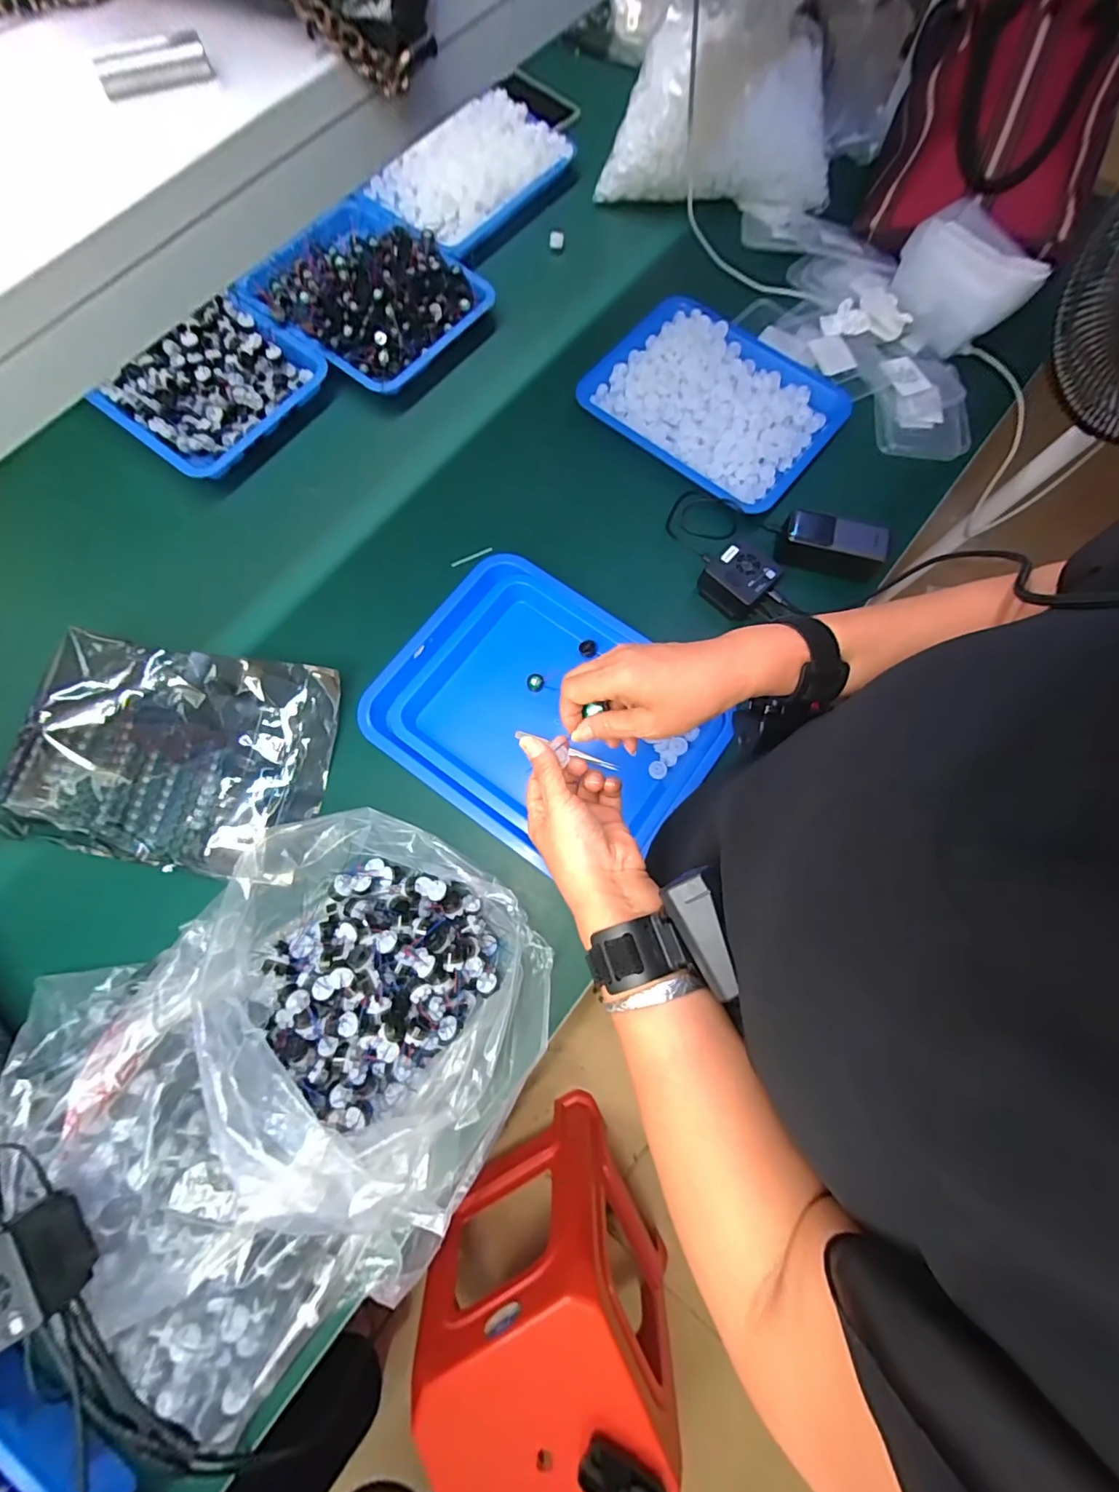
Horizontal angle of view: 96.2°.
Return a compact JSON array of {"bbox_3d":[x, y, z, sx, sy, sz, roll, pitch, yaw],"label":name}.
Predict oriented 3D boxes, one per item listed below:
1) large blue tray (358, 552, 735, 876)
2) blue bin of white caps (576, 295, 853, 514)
[{"bbox_3d":[-0.022,-0.040,0.609,0.383,0.062,0.297,35,78,7],"label":"large blue tray"},{"bbox_3d":[0.222,-0.497,0.716,0.326,0.040,0.257,39,79,8],"label":"blue bin of white caps"}]

